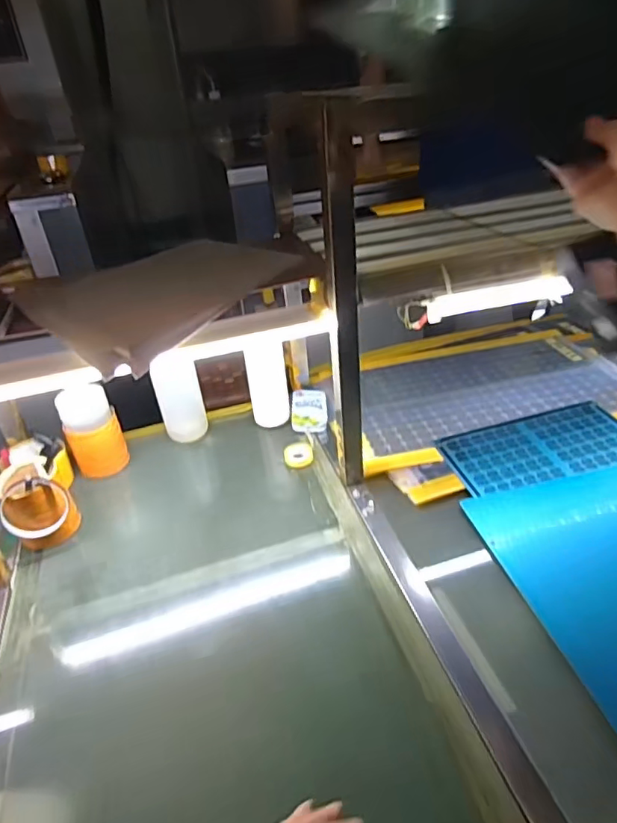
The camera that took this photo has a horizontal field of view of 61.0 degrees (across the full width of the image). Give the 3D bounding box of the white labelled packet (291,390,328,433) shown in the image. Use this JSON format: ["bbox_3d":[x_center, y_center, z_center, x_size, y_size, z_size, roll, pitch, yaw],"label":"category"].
[{"bbox_3d":[0.001,-0.004,0.949,0.062,0.023,0.109,-4,35,1],"label":"white labelled packet"}]

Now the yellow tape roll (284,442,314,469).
[{"bbox_3d":[-0.016,0.071,0.852,0.046,0.014,0.049,-1,37,1],"label":"yellow tape roll"}]

